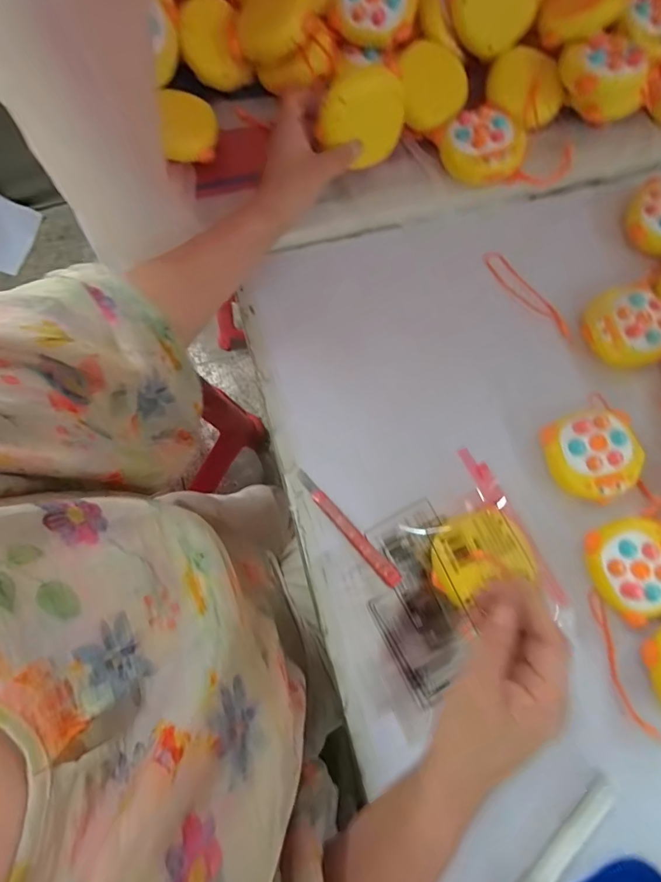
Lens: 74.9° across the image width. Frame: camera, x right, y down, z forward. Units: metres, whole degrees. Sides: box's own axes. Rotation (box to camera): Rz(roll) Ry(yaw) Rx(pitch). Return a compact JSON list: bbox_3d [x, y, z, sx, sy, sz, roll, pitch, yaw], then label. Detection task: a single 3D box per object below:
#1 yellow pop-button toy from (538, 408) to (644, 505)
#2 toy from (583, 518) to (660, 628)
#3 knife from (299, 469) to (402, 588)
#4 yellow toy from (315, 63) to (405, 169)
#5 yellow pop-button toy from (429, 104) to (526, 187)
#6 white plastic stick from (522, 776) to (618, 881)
[{"bbox_3d":[0.254,0.012,0.413,0.075,0.025,0.082,-23,78,-7],"label":"yellow pop-button toy"},{"bbox_3d":[0.278,0.113,0.388,0.078,0.020,0.082,0,76,-2],"label":"toy"},{"bbox_3d":[0.014,0.081,0.404,0.015,0.012,0.134,-42,81,-11],"label":"knife"},{"bbox_3d":[0.033,-0.317,0.421,0.075,0.087,0.026,-42,62,24],"label":"yellow toy"},{"bbox_3d":[0.161,-0.317,0.461,0.087,0.027,0.081,-11,77,-4],"label":"yellow pop-button toy"},{"bbox_3d":[0.186,0.332,0.348,0.137,0.011,0.019,-43,81,-11],"label":"white plastic stick"}]

